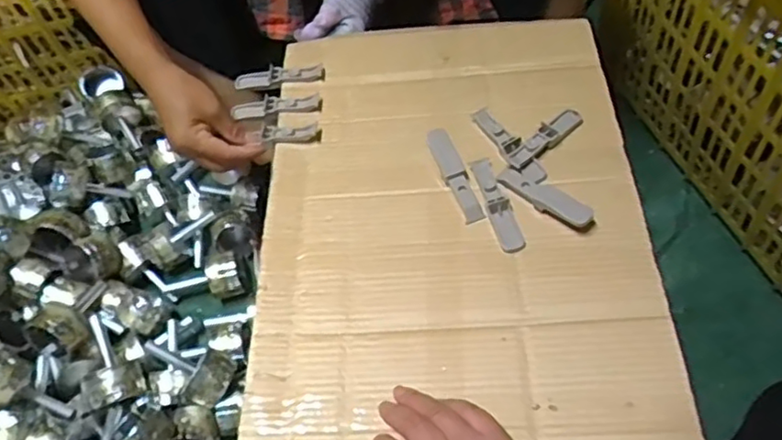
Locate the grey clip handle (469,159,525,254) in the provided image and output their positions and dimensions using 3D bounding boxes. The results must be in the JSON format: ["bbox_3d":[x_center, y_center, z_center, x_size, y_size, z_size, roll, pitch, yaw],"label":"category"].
[{"bbox_3d":[0.097,-0.017,0.588,0.022,0.014,0.103,-16,57,-4],"label":"grey clip handle"}]

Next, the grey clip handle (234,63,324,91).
[{"bbox_3d":[-0.125,-0.159,0.708,0.100,0.021,0.021,-2,57,5],"label":"grey clip handle"}]

